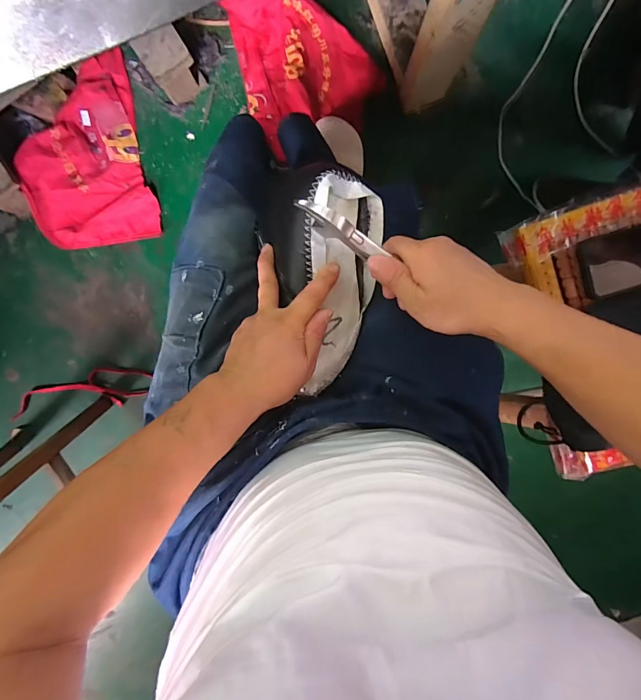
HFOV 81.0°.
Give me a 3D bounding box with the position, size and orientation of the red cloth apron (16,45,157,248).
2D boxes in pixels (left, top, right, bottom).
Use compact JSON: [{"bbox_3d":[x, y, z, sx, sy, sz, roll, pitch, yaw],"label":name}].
[{"bbox_3d":[-0.558,-0.457,0.862,0.269,0.115,0.406,-10,94,1],"label":"red cloth apron"}]

